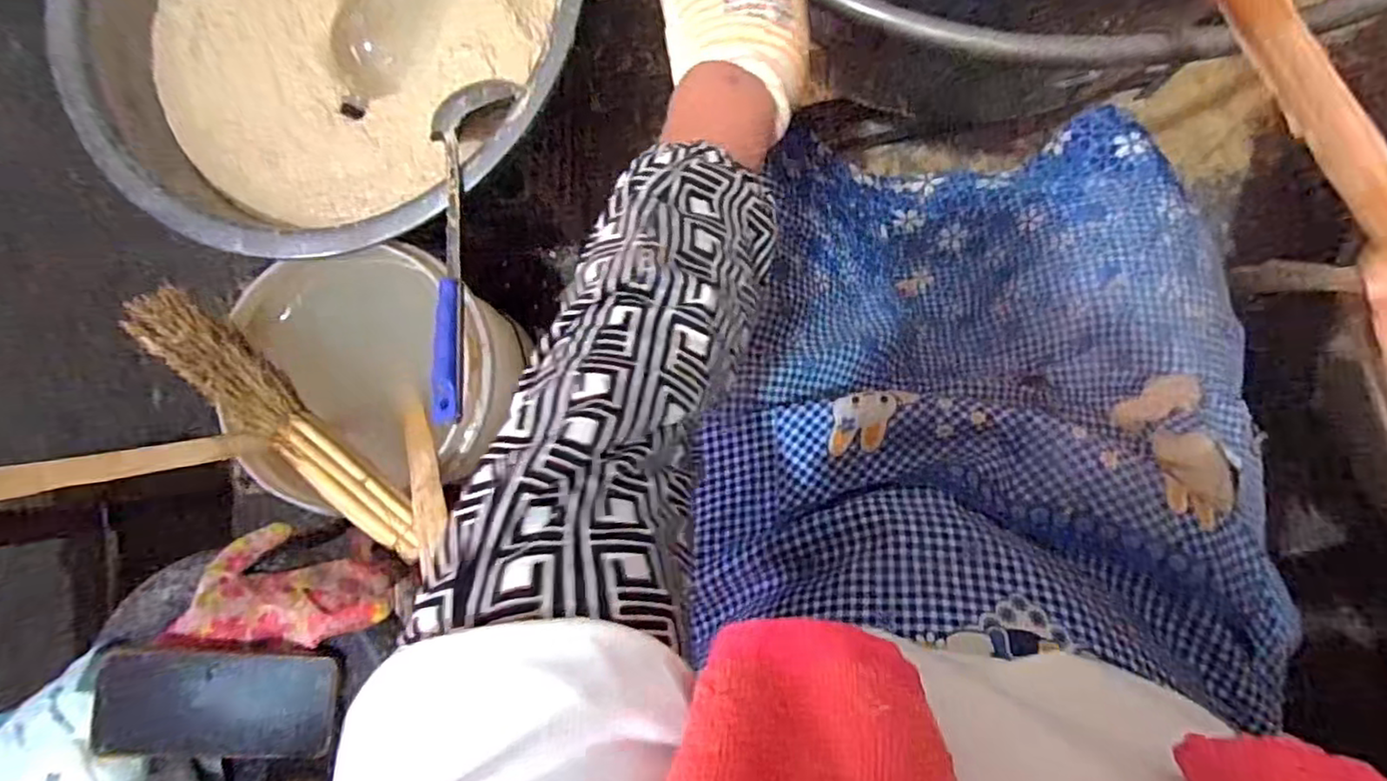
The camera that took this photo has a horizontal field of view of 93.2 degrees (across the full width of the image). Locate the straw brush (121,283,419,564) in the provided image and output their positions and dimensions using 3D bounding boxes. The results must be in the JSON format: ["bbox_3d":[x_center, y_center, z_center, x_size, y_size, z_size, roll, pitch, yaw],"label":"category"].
[{"bbox_3d":[-0.361,0.029,0.569,0.324,0.035,0.056,40,92,7],"label":"straw brush"}]

